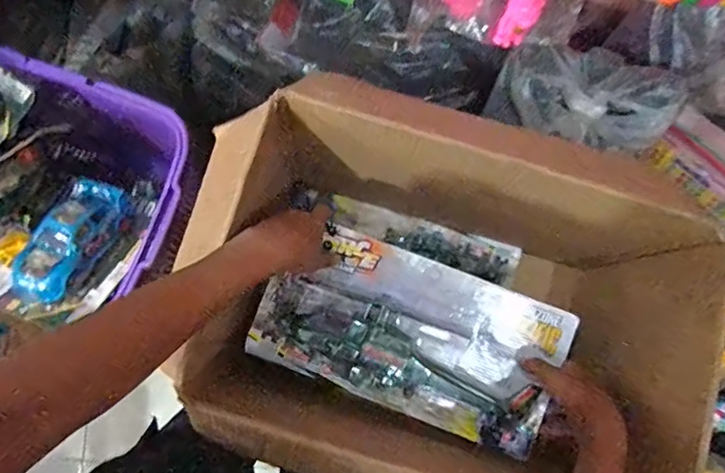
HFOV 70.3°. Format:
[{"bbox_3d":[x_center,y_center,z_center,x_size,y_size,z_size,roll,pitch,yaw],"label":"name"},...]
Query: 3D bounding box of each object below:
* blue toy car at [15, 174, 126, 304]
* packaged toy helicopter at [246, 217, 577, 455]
[{"bbox_3d":[-0.349,-0.001,0.609,0.069,0.036,0.155,22,66,4],"label":"blue toy car"},{"bbox_3d":[0.057,0.113,0.590,0.340,0.061,0.175,20,81,3],"label":"packaged toy helicopter"}]

